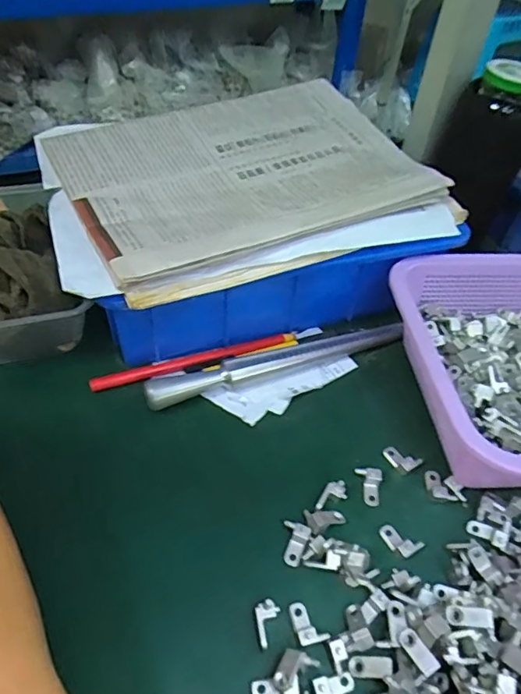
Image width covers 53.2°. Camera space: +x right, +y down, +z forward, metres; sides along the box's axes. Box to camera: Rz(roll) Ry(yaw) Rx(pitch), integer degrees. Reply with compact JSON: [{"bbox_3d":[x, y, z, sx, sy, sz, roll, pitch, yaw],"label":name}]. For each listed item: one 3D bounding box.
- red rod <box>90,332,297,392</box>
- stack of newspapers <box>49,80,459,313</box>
[{"bbox_3d":[-0.049,0.010,0.404,0.159,0.008,0.013,-13,51,-13],"label":"red rod"},{"bbox_3d":[-0.010,-0.137,0.411,0.262,0.030,0.202,-18,52,-17],"label":"stack of newspapers"}]

